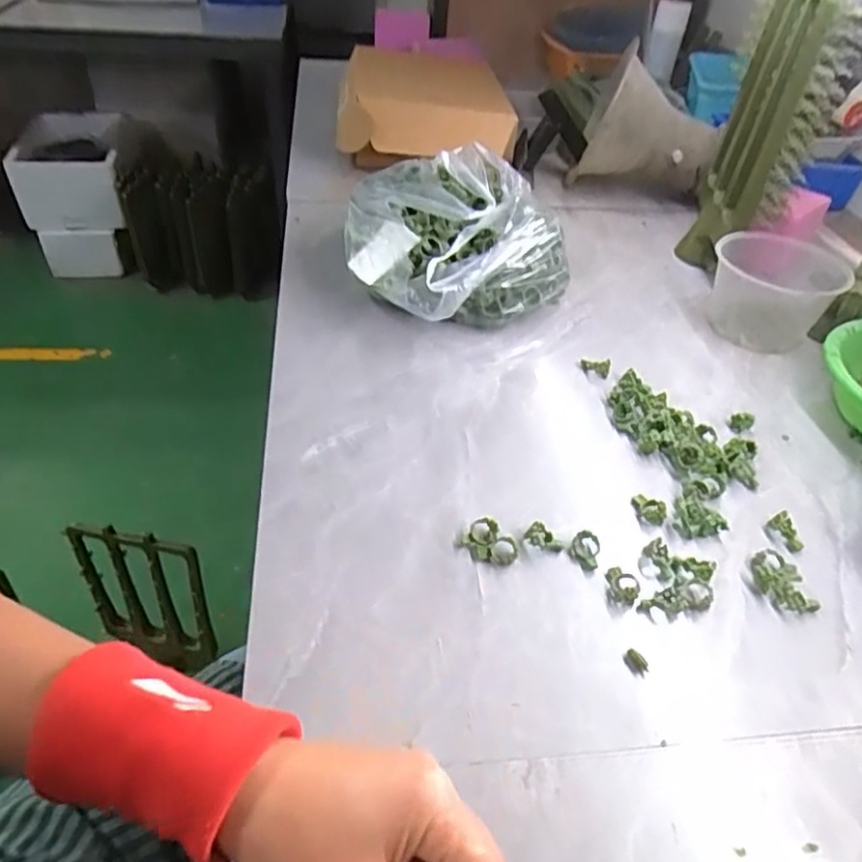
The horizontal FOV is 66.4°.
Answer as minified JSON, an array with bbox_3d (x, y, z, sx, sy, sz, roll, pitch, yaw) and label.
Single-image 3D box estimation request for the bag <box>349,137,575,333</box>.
[{"bbox_3d":[0.019,-0.223,0.769,0.238,0.120,0.242,-24,49,-29],"label":"bag"}]

